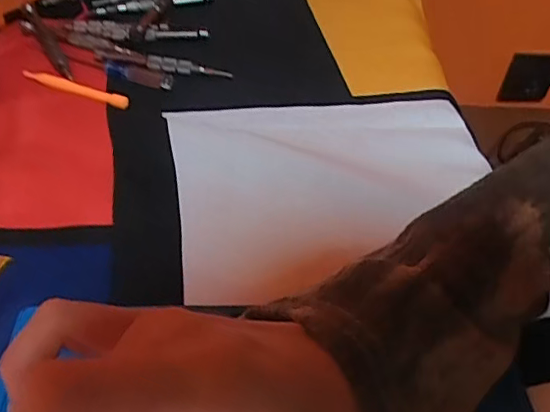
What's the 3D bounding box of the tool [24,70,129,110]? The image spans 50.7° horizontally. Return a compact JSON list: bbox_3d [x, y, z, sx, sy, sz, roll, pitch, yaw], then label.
[{"bbox_3d":[-0.138,-0.082,0.396,0.083,0.004,0.015,16,46,11],"label":"tool"}]

